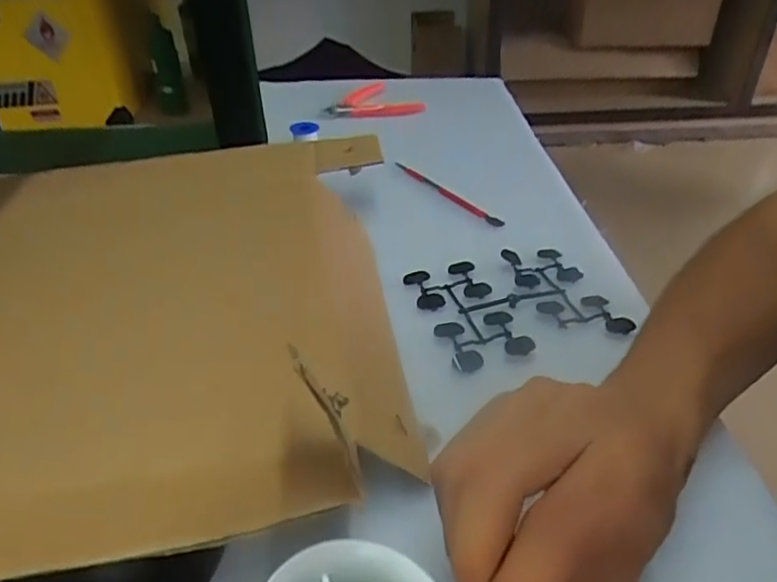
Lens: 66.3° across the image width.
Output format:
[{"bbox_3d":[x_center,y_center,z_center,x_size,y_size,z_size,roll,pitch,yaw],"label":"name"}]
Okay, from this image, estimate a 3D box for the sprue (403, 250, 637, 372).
[{"bbox_3d":[0.084,0.008,0.402,0.121,0.015,0.093,-7,39,-16],"label":"sprue"}]

